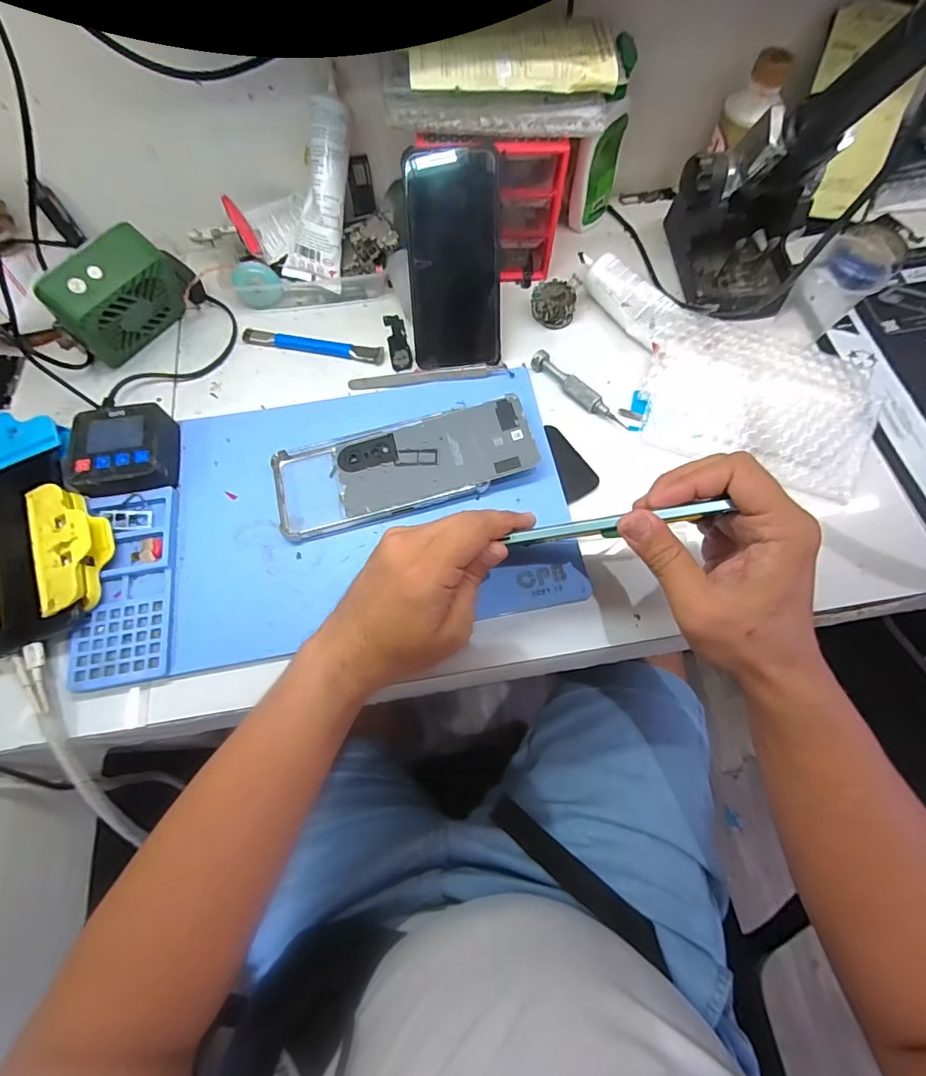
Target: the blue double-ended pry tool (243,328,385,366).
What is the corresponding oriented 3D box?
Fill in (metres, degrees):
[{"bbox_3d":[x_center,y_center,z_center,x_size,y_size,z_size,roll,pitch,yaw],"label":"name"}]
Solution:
[{"bbox_3d":[-0.145,-0.185,0.458,0.140,0.006,0.018,12,68,6],"label":"blue double-ended pry tool"}]

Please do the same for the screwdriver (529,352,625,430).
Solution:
[{"bbox_3d":[0.102,-0.132,0.428,0.016,0.014,0.104,-41,73,-15],"label":"screwdriver"}]

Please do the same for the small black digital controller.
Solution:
[{"bbox_3d":[-0.279,-0.069,0.391,0.074,0.034,0.073,-12,68,-4],"label":"small black digital controller"}]

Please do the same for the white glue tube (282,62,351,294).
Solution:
[{"bbox_3d":[-0.129,-0.318,0.434,0.050,0.156,0.026,21,28,9],"label":"white glue tube"}]

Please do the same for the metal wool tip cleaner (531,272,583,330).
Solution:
[{"bbox_3d":[0.088,-0.228,0.460,0.041,0.032,0.041,0,68,1],"label":"metal wool tip cleaner"}]

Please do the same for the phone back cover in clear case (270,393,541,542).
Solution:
[{"bbox_3d":[-0.048,-0.060,0.390,0.207,0.025,0.080,-15,68,-5],"label":"phone back cover in clear case"}]

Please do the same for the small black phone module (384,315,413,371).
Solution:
[{"bbox_3d":[-0.062,-0.191,0.463,0.019,0.004,0.072,-11,68,-3],"label":"small black phone module"}]

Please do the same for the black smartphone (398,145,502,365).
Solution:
[{"bbox_3d":[-0.007,-0.235,0.410,0.077,0.163,0.010,-3,24,0],"label":"black smartphone"}]

